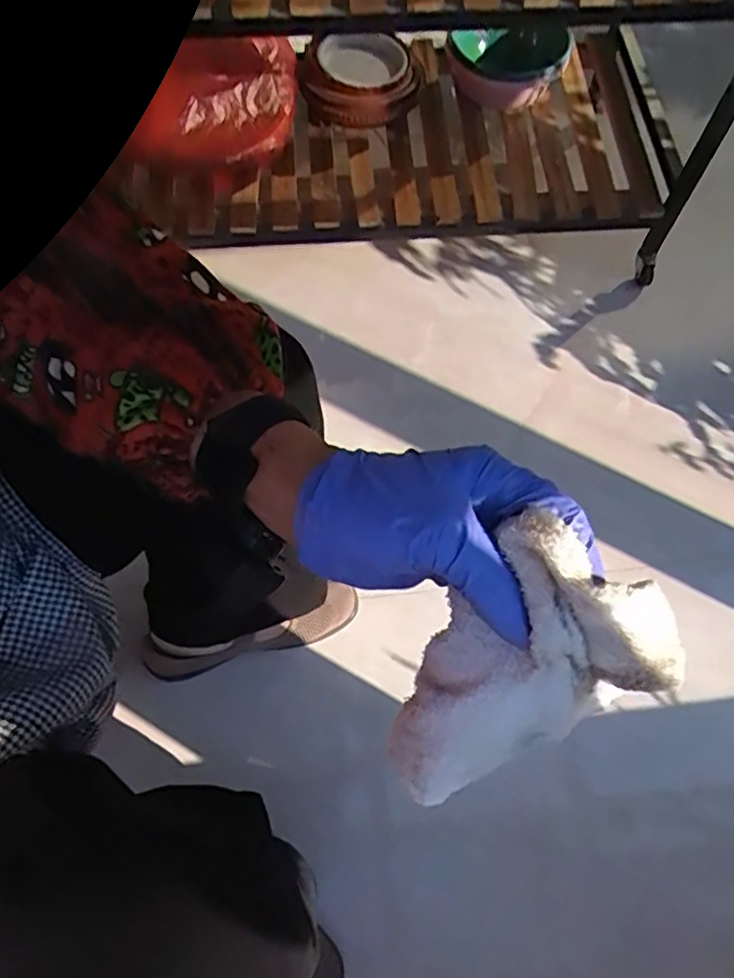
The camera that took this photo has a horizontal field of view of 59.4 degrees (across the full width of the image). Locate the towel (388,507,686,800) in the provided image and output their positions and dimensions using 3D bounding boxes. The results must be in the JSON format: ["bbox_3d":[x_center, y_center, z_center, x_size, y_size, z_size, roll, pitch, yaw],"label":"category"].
[{"bbox_3d":[0.059,0.073,0.278,0.118,0.103,0.079,-24,69,-11],"label":"towel"}]

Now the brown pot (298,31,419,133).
[{"bbox_3d":[-0.012,-0.605,0.960,0.166,0.077,0.140,19,67,7],"label":"brown pot"}]

